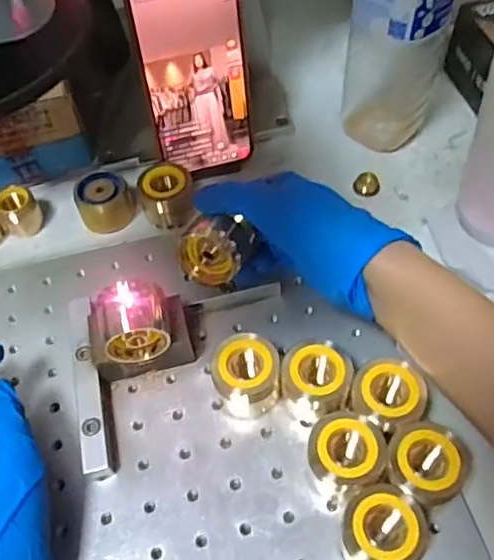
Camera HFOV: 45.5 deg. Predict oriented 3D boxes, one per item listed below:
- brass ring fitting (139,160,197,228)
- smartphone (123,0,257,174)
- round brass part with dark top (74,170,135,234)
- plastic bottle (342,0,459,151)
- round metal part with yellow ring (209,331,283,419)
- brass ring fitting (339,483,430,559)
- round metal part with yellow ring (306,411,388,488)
[{"bbox_3d":[-0.061,-0.067,0.450,0.040,0.033,0.042,-16,58,-7],"label":"brass ring fitting"},{"bbox_3d":[-0.035,-0.148,0.426,0.077,0.160,0.005,-17,45,-5],"label":"smartphone"},{"bbox_3d":[-0.109,-0.059,0.452,0.039,0.031,0.034,-16,58,-6],"label":"round brass part with dark top"},{"bbox_3d":[0.111,-0.190,0.412,0.073,0.225,0.068,12,59,11],"label":"plastic bottle"},{"bbox_3d":[0.000,0.058,0.352,0.038,0.043,0.035,-2,58,2],"label":"round metal part with yellow ring"},{"bbox_3d":[0.069,0.130,0.305,0.041,0.040,0.039,-2,58,2],"label":"brass ring fitting"},{"bbox_3d":[0.054,0.097,0.326,0.037,0.038,0.041,-40,64,-20],"label":"round metal part with yellow ring"}]

